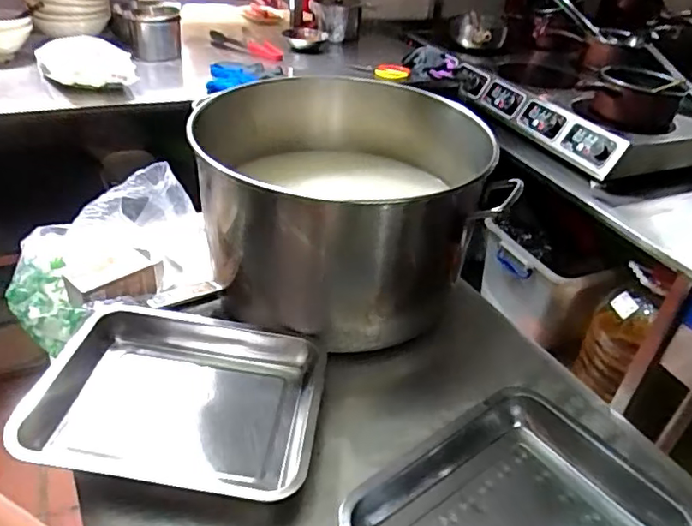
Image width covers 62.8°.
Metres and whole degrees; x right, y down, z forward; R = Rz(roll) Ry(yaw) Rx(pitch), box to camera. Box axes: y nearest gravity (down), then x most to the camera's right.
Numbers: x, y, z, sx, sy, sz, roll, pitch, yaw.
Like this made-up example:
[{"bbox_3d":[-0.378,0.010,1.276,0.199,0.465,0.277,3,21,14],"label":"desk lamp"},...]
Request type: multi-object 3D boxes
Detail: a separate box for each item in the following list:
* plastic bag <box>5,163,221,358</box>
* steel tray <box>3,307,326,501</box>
[{"bbox_3d":[-0.304,-0.011,0.758,0.264,0.113,0.213,-17,41,-29],"label":"plastic bag"},{"bbox_3d":[-0.182,0.150,0.635,0.300,0.050,0.233,7,35,1],"label":"steel tray"}]

